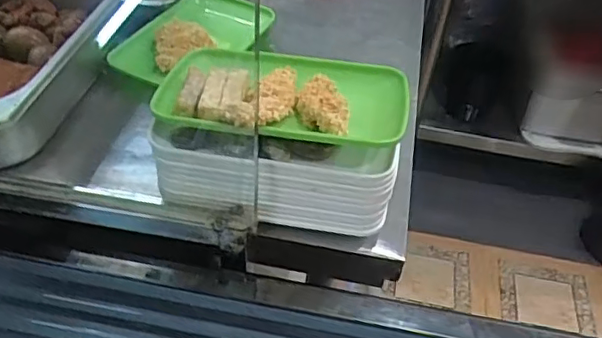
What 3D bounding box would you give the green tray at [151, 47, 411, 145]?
[{"bbox_3d":[-0.012,-0.070,0.511,0.209,0.038,0.147,10,44,5],"label":"green tray"}]

